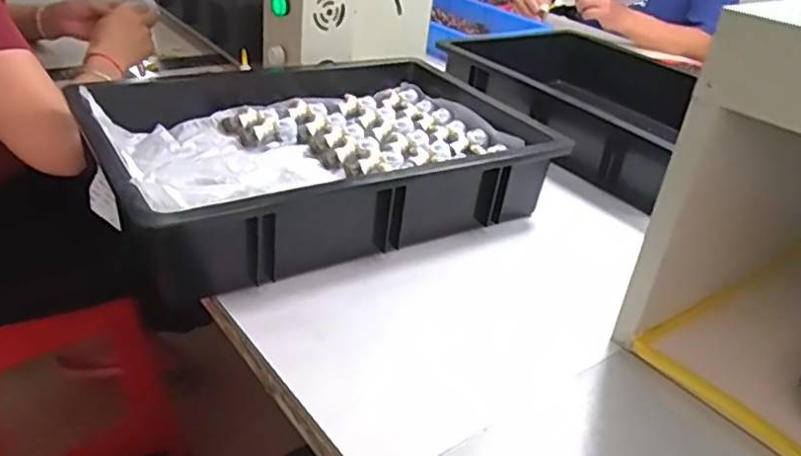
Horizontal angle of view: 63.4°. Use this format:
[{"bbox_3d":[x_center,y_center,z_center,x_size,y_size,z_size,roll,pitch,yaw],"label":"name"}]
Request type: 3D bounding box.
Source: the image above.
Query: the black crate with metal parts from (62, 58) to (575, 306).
[{"bbox_3d":[-0.077,-0.085,0.715,0.466,0.090,0.319,-14,36,-31],"label":"black crate with metal parts"}]

